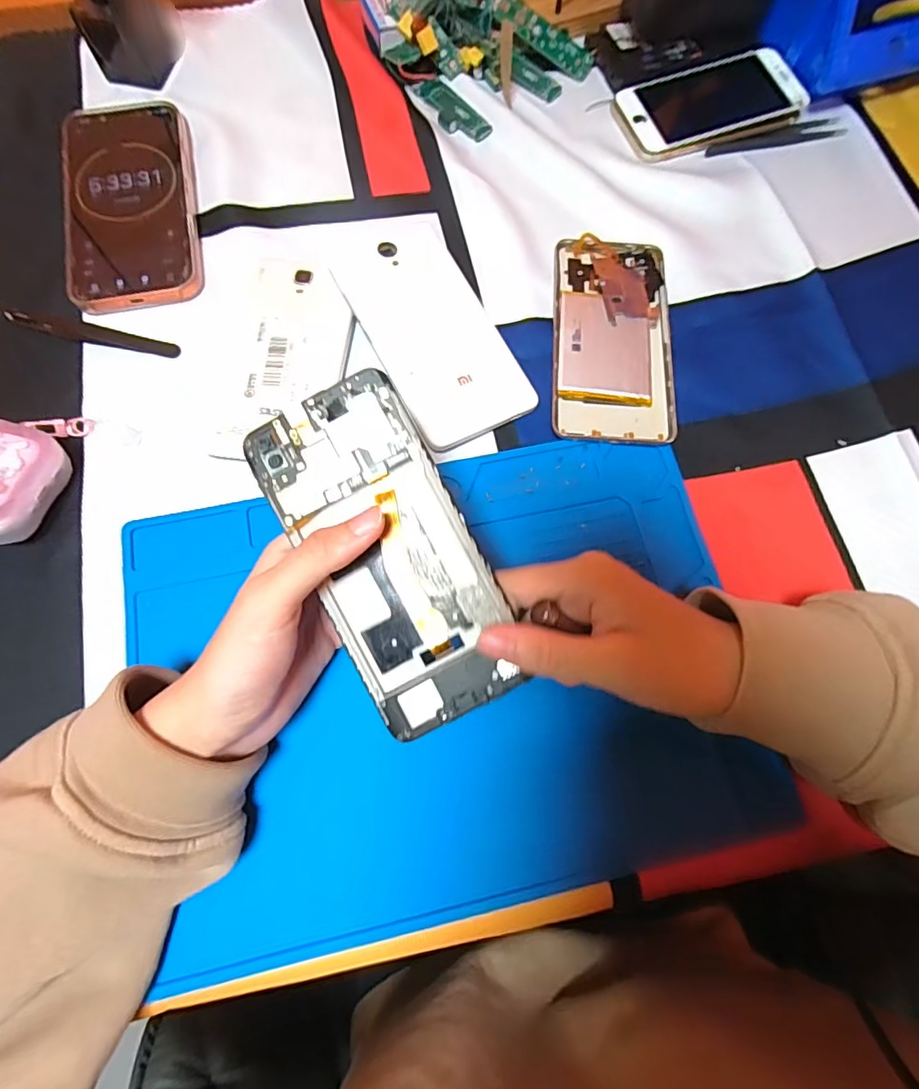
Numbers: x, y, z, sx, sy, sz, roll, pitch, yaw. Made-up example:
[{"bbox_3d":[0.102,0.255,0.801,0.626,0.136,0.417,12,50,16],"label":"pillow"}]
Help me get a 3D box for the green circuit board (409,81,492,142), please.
[{"bbox_3d":[-0.008,-0.327,0.386,0.029,0.004,0.073,-39,79,-11],"label":"green circuit board"}]

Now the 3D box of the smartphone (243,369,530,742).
[{"bbox_3d":[-0.030,0.004,0.221,0.069,0.006,0.146,-28,89,2],"label":"smartphone"}]

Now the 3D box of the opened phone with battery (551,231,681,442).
[{"bbox_3d":[0.099,-0.135,0.330,0.074,0.006,0.151,5,74,0],"label":"opened phone with battery"}]

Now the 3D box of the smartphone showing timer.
[{"bbox_3d":[-0.221,-0.232,0.347,0.082,0.012,0.165,-12,75,-5],"label":"smartphone showing timer"}]

